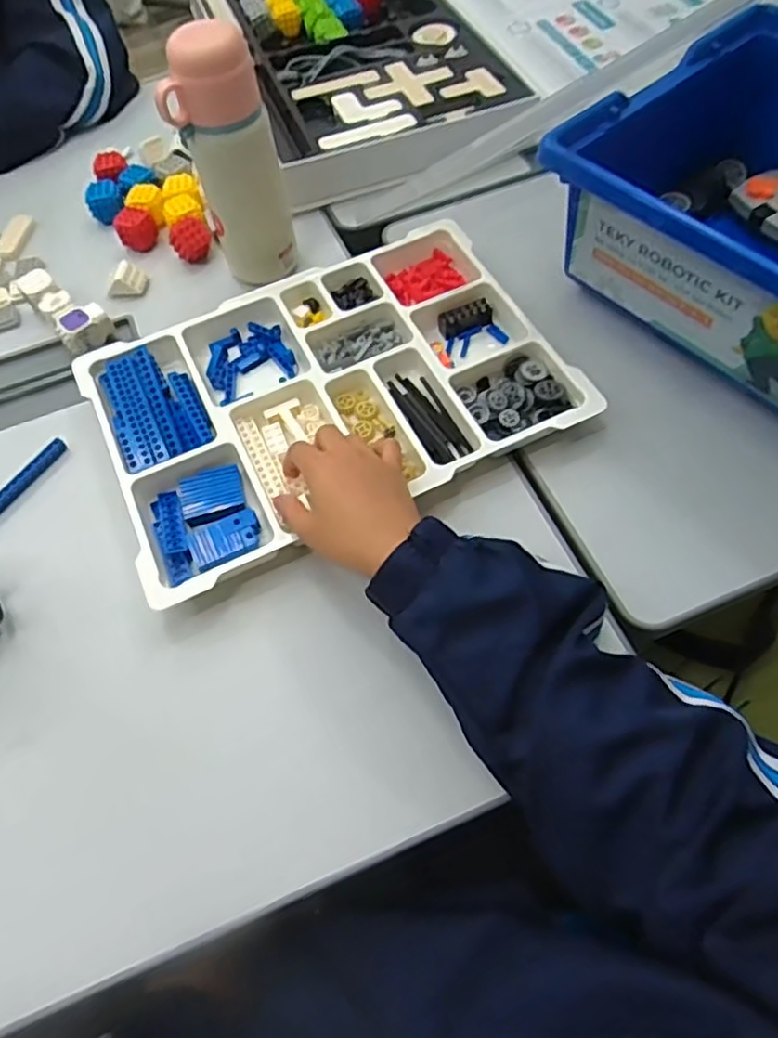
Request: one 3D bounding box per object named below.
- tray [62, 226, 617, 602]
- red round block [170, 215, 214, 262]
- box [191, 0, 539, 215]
[{"bbox_3d":[-0.053,-0.108,0.567,0.368,0.031,0.255,-25,61,-10],"label":"tray"},{"bbox_3d":[-0.204,-0.288,0.688,0.040,0.035,0.031,-19,61,-7],"label":"red round block"},{"bbox_3d":[-0.057,-0.586,0.825,0.294,0.042,0.544,-20,61,-7],"label":"box"}]

